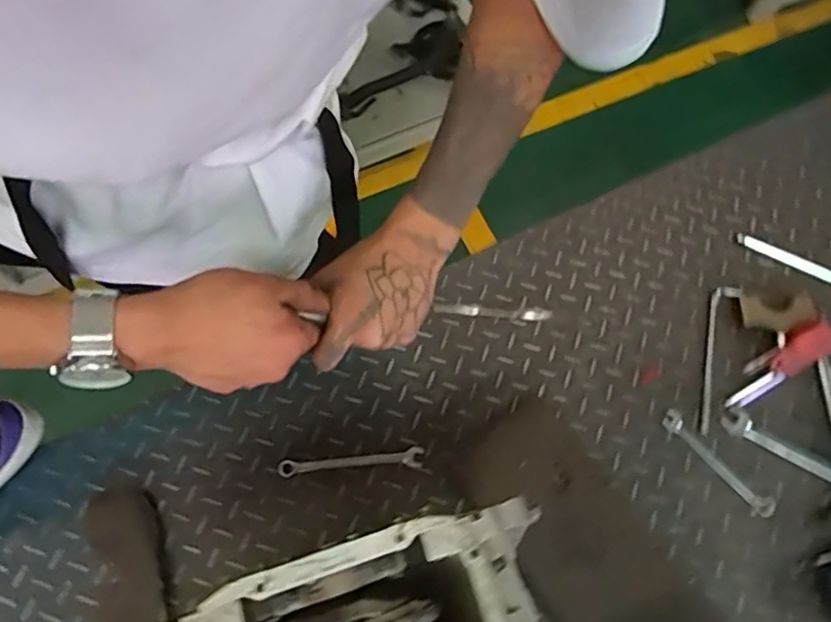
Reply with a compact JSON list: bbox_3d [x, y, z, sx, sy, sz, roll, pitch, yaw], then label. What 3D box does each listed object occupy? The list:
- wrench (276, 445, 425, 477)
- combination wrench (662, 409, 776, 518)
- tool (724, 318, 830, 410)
[{"bbox_3d":[-0.078,0.183,0.694,0.171,0.011,0.023,-5,68,-2],"label":"wrench"},{"bbox_3d":[0.367,0.184,0.698,0.025,0.004,0.158,-40,73,-15],"label":"combination wrench"},{"bbox_3d":[0.461,0.061,0.727,0.166,0.031,0.050,-26,70,-10],"label":"tool"}]

